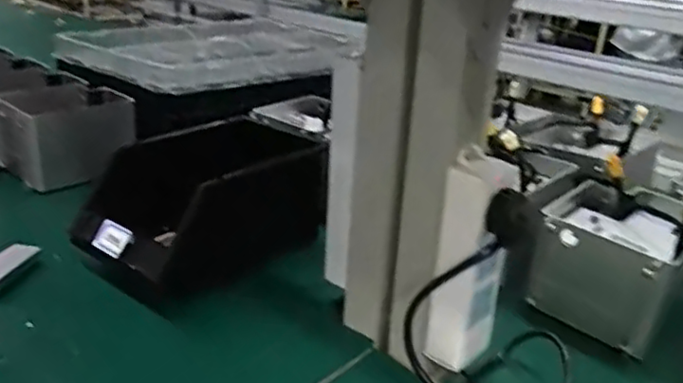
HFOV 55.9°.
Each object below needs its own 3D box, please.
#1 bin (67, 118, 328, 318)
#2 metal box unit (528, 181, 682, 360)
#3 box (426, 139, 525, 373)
[{"bbox_3d":[-0.156,0.012,0.702,0.155,0.119,0.222,23,29,36],"label":"bin"},{"bbox_3d":[0.278,0.069,0.658,0.136,0.126,0.165,19,27,33],"label":"metal box unit"},{"bbox_3d":[0.102,0.055,0.507,0.054,0.168,0.033,-14,30,-37],"label":"box"}]

